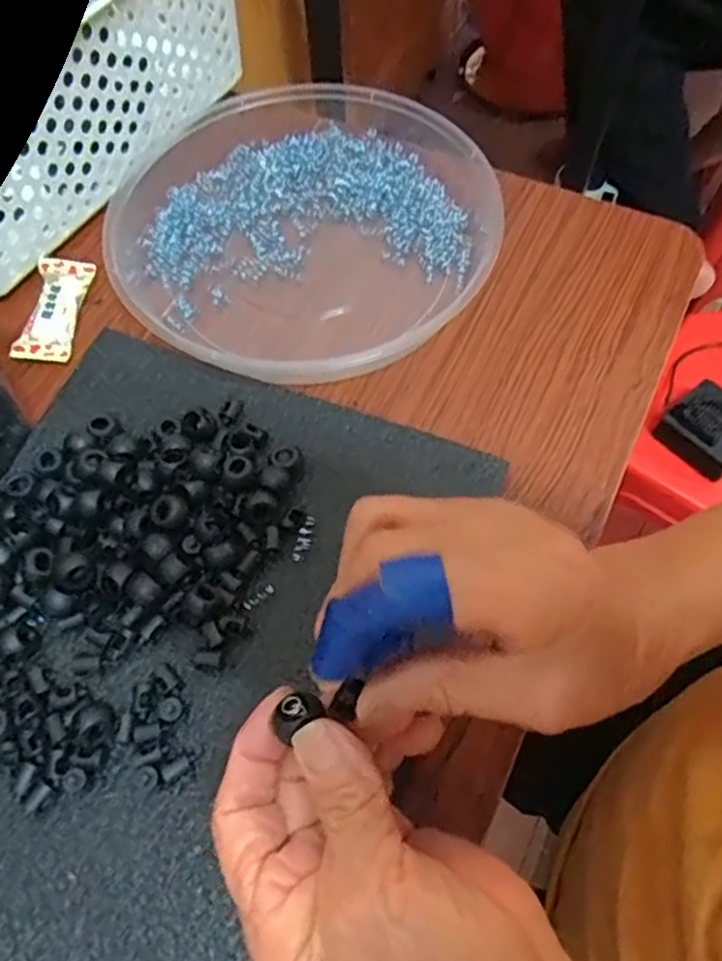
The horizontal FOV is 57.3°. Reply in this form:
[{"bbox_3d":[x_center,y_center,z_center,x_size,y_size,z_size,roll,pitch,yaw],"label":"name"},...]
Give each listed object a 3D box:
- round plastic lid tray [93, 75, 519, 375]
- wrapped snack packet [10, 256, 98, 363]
[{"bbox_3d":[-0.036,-0.163,0.415,0.228,0.038,0.221,-1,63,1],"label":"round plastic lid tray"},{"bbox_3d":[-0.189,-0.106,0.407,0.032,0.014,0.073,3,63,3],"label":"wrapped snack packet"}]

